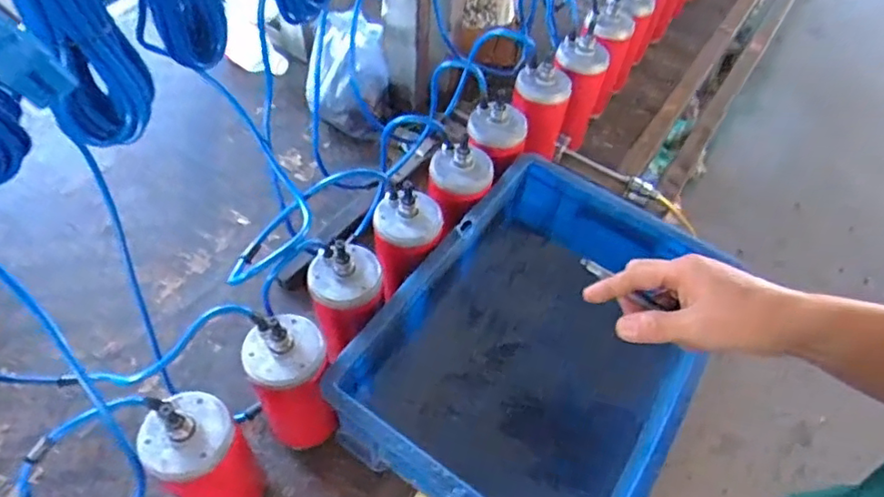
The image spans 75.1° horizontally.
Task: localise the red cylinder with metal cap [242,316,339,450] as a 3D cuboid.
[{"bbox_3d":[-0.150,0.140,0.590,0.070,0.200,0.075,2,55,-3],"label":"red cylinder with metal cap"}]

